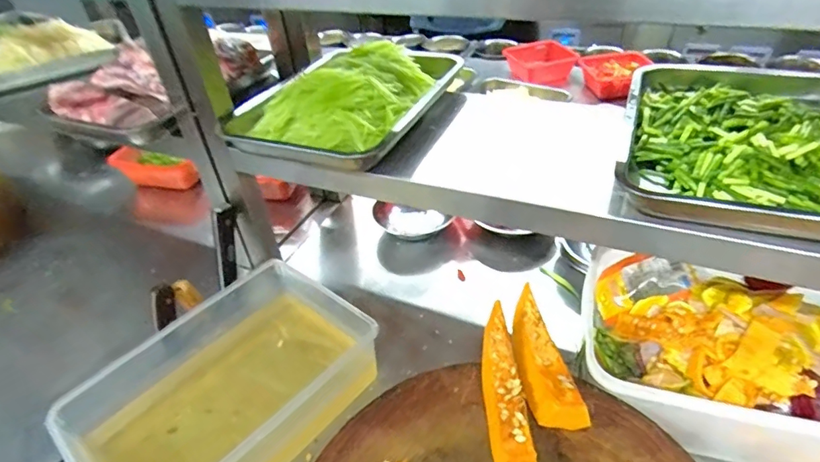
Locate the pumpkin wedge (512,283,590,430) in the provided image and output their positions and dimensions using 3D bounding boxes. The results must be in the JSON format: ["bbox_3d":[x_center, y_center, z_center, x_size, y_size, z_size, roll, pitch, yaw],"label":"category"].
[{"bbox_3d":[0.142,0.141,0.557,0.054,0.038,0.176,-9,39,-3],"label":"pumpkin wedge"}]

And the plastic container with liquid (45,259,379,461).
[{"bbox_3d":[-0.232,0.193,0.639,0.263,0.097,0.350,27,49,35],"label":"plastic container with liquid"}]

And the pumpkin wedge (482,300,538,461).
[{"bbox_3d":[0.098,0.164,0.529,0.042,0.046,0.179,-5,38,2],"label":"pumpkin wedge"}]

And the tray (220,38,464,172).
[{"bbox_3d":[-0.084,-0.217,0.743,0.256,0.069,0.353,14,43,24],"label":"tray"}]

